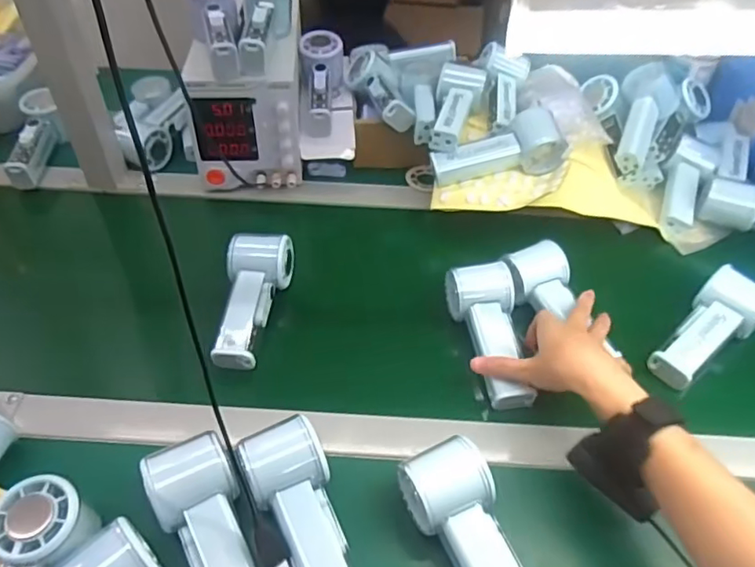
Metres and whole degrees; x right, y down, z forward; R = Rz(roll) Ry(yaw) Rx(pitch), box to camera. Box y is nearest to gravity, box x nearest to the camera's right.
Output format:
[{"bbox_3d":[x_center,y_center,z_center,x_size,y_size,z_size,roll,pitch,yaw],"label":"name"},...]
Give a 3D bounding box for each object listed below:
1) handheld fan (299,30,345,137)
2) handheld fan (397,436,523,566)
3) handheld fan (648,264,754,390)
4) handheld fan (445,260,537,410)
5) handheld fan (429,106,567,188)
[{"bbox_3d":[-0.073,-0.257,0.751,0.056,0.064,0.158,0,65,-2],"label":"handheld fan"},{"bbox_3d":[0.070,0.190,0.414,0.060,0.041,0.149,-18,62,-18],"label":"handheld fan"},{"bbox_3d":[0.323,0.047,0.562,0.134,0.057,0.058,-31,54,-28],"label":"handheld fan"},{"bbox_3d":[0.111,0.051,0.561,0.062,0.041,0.146,-7,63,-8],"label":"handheld fan"},{"bbox_3d":[0.138,-0.157,0.679,0.153,0.046,0.078,-16,46,1],"label":"handheld fan"}]

